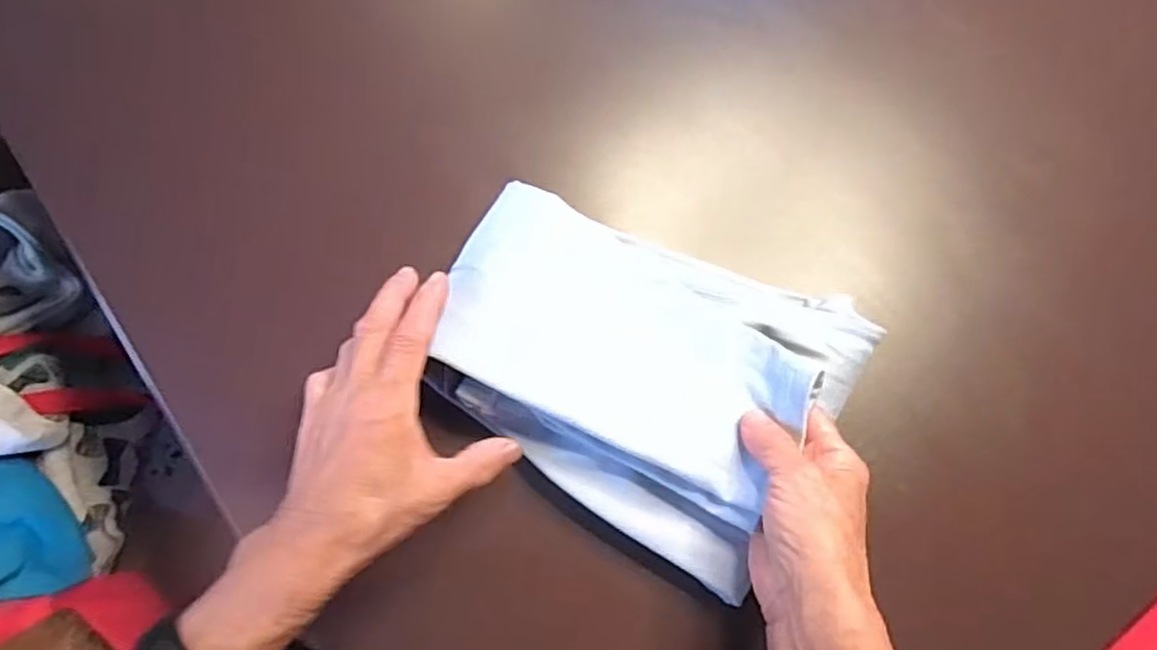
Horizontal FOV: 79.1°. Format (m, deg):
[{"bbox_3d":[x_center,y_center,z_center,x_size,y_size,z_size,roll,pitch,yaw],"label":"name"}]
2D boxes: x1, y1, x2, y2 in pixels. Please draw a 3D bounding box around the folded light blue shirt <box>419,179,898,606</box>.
[{"bbox_3d":[0.031,0.017,0.395,0.226,0.058,0.169,29,67,10],"label":"folded light blue shirt"}]

